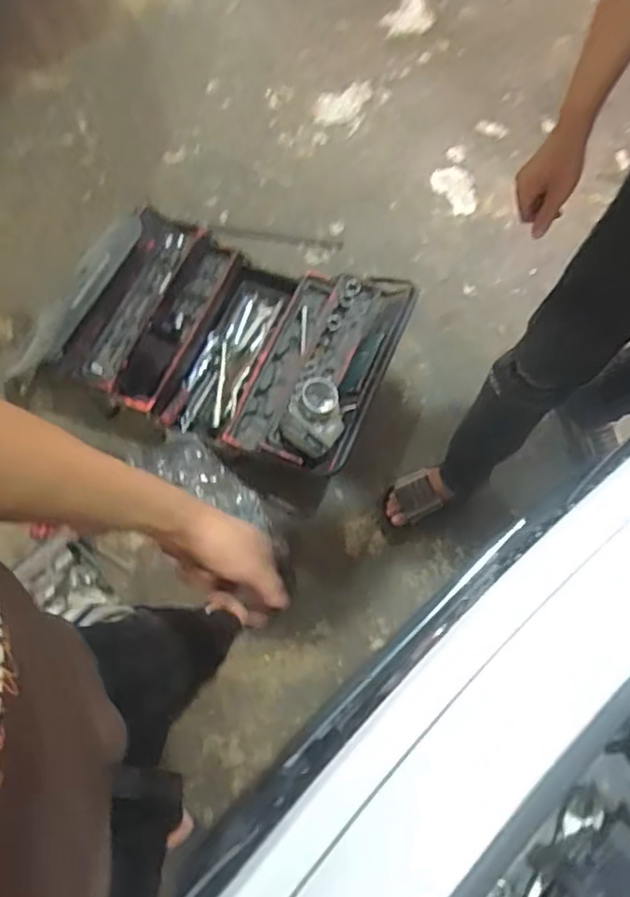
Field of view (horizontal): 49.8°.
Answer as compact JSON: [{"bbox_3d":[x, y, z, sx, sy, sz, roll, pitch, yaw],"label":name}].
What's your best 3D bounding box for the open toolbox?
[{"bbox_3d":[-0.182,-0.253,1.556,0.712,0.219,0.490,20,70,10],"label":"open toolbox"}]

